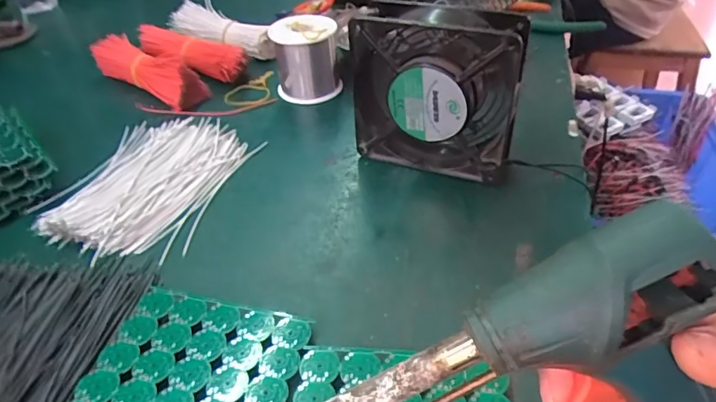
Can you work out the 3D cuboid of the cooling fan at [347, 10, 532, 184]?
[{"bbox_3d":[0.058,-0.079,0.370,0.121,0.122,0.043,16,44,19],"label":"cooling fan"}]

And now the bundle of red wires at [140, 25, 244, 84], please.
[{"bbox_3d":[-0.182,-0.165,0.544,0.156,0.031,0.044,22,46,24],"label":"bundle of red wires"}]

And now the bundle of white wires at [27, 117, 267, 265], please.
[{"bbox_3d":[-0.166,-0.022,0.390,0.125,0.014,0.158,9,42,12],"label":"bundle of white wires"}]

